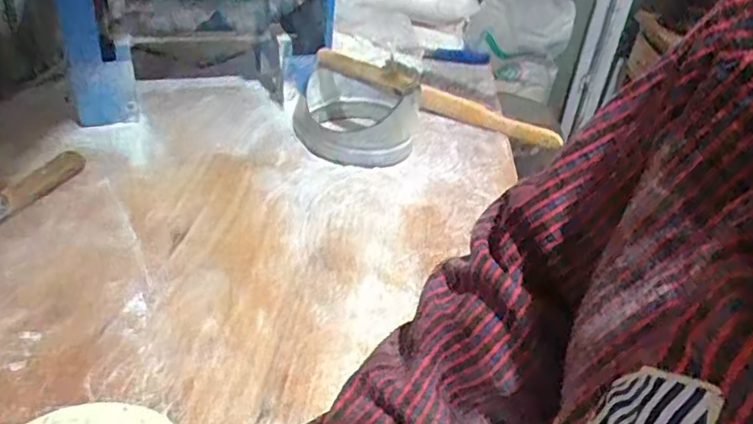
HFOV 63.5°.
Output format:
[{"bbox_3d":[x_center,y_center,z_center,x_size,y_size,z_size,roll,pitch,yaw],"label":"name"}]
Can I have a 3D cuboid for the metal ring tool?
[{"bbox_3d":[-0.031,-0.144,0.901,0.174,0.105,0.125,2,33,-6],"label":"metal ring tool"}]

